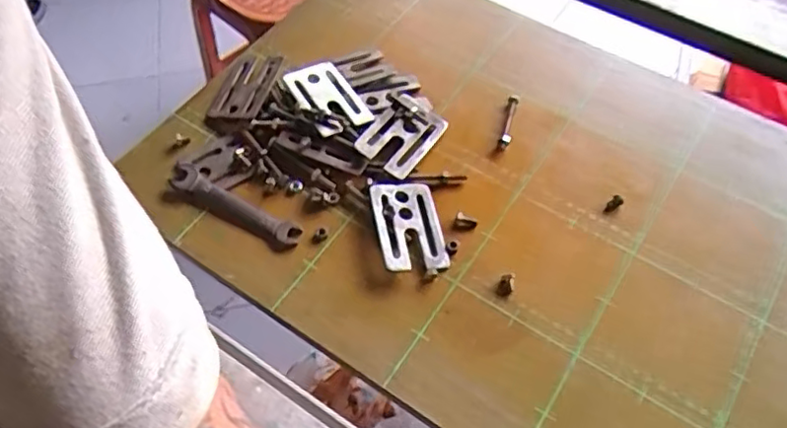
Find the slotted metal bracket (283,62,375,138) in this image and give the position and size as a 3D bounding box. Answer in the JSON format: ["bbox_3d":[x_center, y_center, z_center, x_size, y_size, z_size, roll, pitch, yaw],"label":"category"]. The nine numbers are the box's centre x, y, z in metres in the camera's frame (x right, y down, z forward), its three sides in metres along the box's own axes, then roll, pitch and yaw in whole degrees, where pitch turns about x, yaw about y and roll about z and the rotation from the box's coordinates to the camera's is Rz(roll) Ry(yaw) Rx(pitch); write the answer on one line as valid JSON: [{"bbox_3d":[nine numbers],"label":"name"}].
[{"bbox_3d":[-0.060,-0.105,0.573,0.054,0.006,0.084,-29,64,-25],"label":"slotted metal bracket"}]

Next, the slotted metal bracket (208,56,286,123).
[{"bbox_3d":[-0.140,-0.117,0.596,0.061,0.009,0.078,10,62,26],"label":"slotted metal bracket"}]

